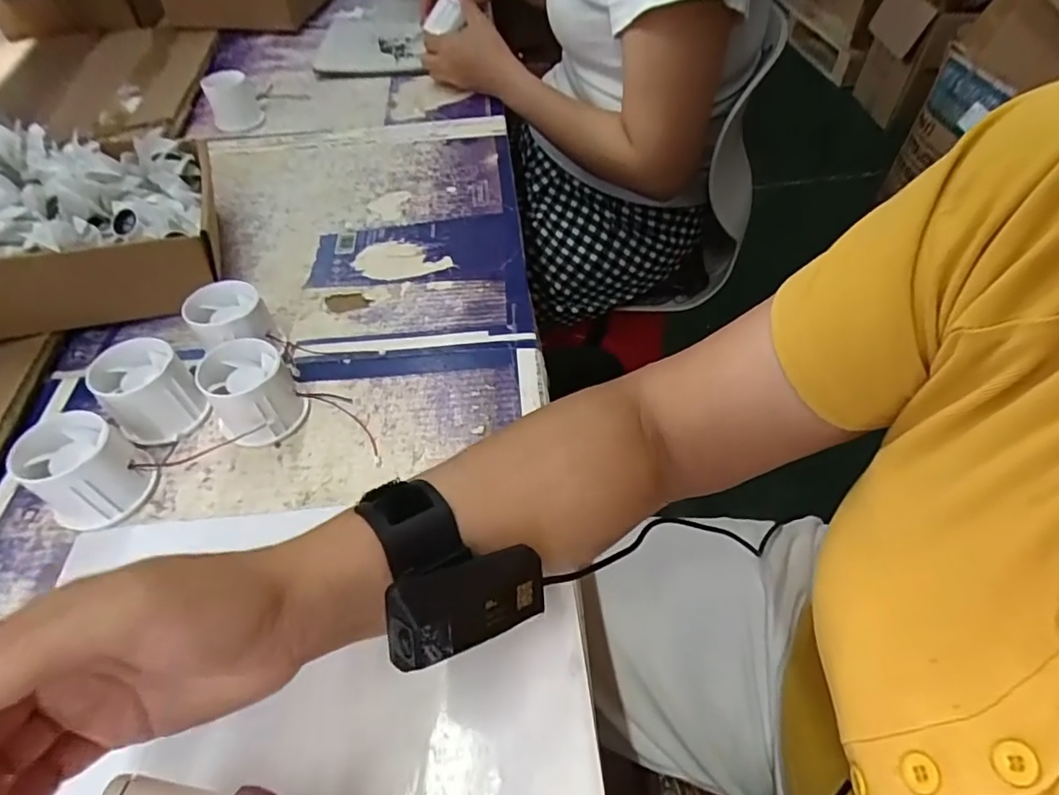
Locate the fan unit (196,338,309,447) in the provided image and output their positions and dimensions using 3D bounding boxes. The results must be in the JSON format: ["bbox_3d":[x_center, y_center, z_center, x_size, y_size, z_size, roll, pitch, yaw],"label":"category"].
[{"bbox_3d":[-0.186,-0.003,0.376,0.052,0.050,0.056,-34,57,-22],"label":"fan unit"}]

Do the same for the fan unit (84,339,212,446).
[{"bbox_3d":[-0.255,-0.003,0.377,0.054,0.051,0.052,35,60,27],"label":"fan unit"}]

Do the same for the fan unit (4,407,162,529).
[{"bbox_3d":[-0.267,0.044,0.340,0.056,0.050,0.055,28,57,23],"label":"fan unit"}]

